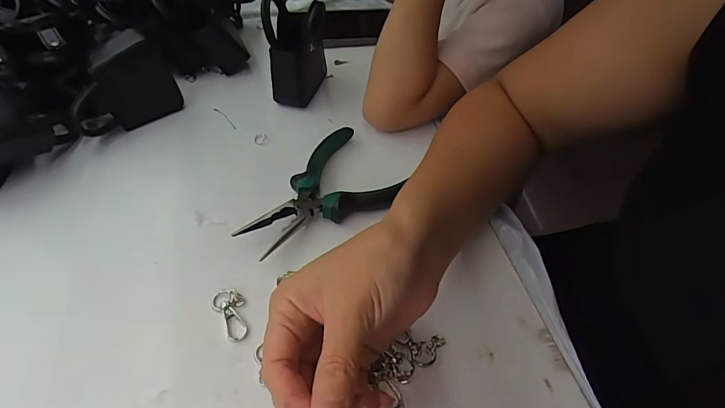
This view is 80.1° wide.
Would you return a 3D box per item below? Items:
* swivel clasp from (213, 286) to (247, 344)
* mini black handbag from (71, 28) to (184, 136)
[{"bbox_3d":[-0.087,0.073,0.291,0.020,0.005,0.040,-23,53,-23],"label":"swivel clasp"},{"bbox_3d":[-0.220,-0.106,0.392,0.034,0.075,0.096,32,53,23],"label":"mini black handbag"}]

